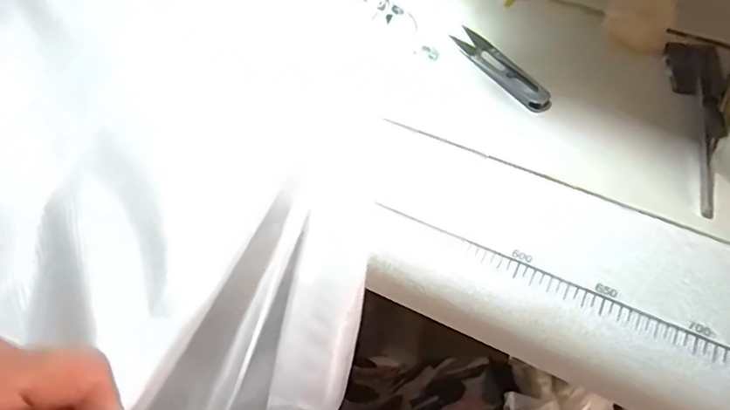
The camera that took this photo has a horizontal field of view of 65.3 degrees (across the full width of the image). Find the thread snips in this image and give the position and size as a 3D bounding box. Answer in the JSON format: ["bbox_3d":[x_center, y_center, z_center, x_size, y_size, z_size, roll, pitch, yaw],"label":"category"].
[{"bbox_3d":[0.101,-0.102,0.421,0.026,0.004,0.095,-30,60,-17],"label":"thread snips"}]

